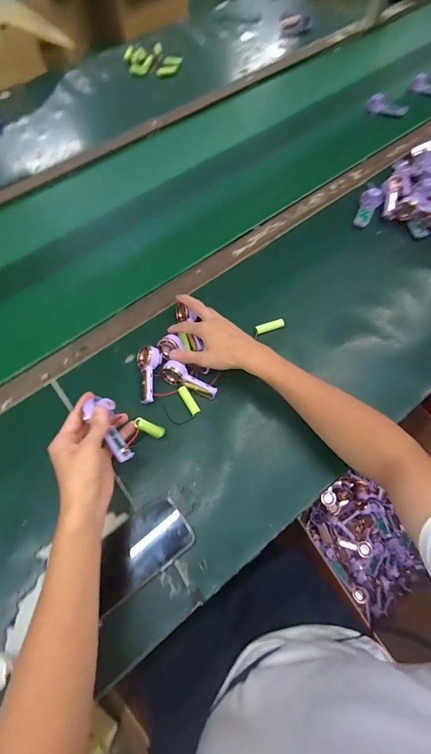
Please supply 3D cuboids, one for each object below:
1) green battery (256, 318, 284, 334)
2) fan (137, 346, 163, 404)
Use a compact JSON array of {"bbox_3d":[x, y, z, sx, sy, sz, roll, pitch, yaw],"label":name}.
[{"bbox_3d":[0.095,-0.088,0.597,0.051,0.016,0.013,-17,67,-6],"label":"green battery"},{"bbox_3d":[-0.105,-0.004,0.547,0.039,0.038,0.093,-8,66,-2],"label":"fan"}]

